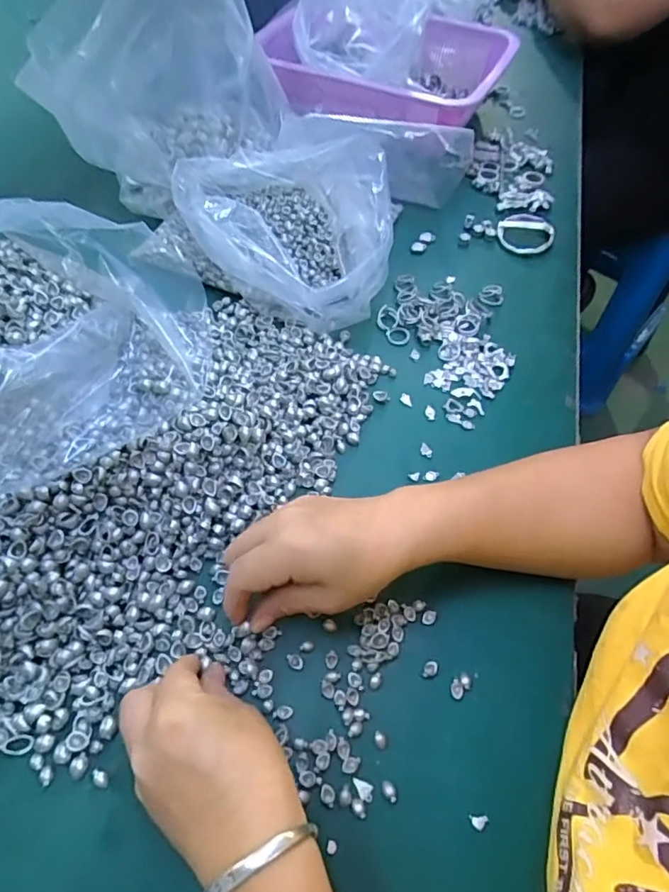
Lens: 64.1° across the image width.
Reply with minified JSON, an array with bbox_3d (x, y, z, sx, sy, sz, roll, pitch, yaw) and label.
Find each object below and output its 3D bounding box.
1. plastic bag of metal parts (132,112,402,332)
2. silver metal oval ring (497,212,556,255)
[{"bbox_3d":[-0.048,-0.227,0.517,0.238,0.095,0.181,28,61,15],"label":"plastic bag of metal parts"},{"bbox_3d":[0.202,-0.229,0.570,0.056,0.009,0.059,-12,65,0],"label":"silver metal oval ring"}]

